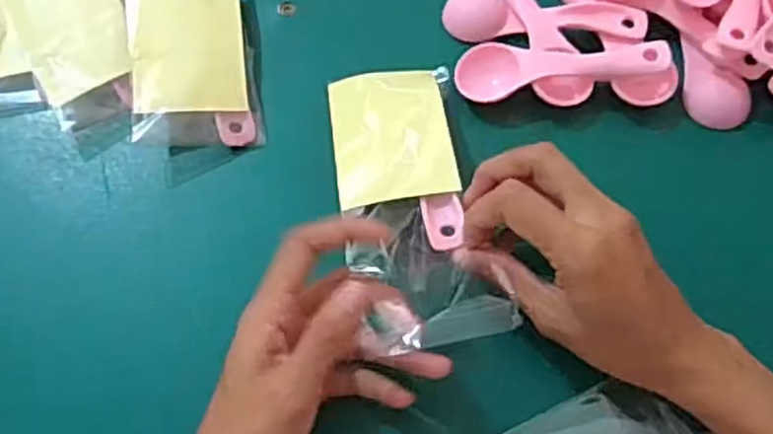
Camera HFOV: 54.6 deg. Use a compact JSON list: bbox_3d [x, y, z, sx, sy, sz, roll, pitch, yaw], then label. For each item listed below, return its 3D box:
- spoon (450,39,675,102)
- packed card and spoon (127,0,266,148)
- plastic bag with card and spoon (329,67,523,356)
[{"bbox_3d":[0.096,-0.087,0.414,0.112,0.016,0.032,-6,70,-2],"label":"spoon"},{"bbox_3d":[-0.109,-0.096,0.428,0.065,0.032,0.110,-5,70,-1],"label":"packed card and spoon"},{"bbox_3d":[0.012,-0.011,0.371,0.066,0.013,0.170,-11,52,-2],"label":"plastic bag with card and spoon"}]

